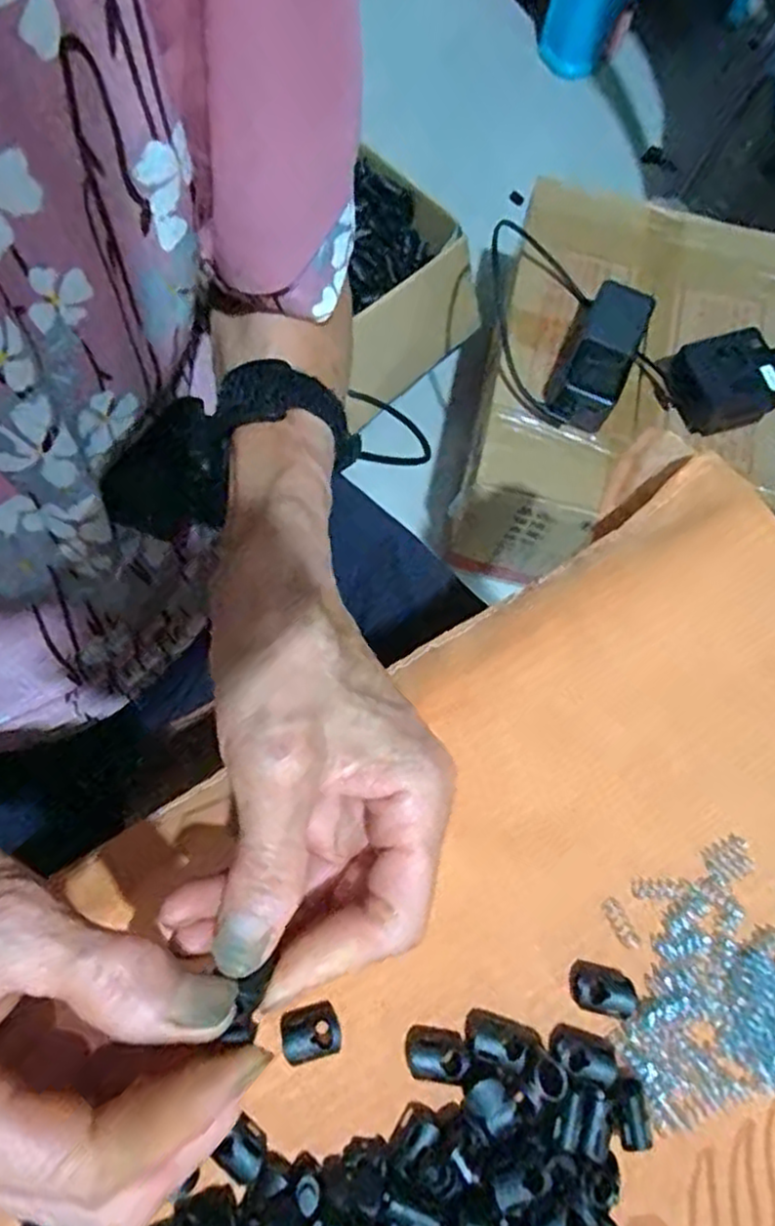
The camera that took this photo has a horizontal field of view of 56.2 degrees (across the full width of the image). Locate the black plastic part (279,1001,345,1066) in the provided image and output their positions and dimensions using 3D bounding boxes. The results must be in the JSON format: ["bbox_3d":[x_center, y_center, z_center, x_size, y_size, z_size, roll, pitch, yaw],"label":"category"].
[{"bbox_3d":[-0.026,0.145,0.251,0.019,0.013,0.016,-13,74,-7],"label":"black plastic part"}]

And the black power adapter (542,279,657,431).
[{"bbox_3d":[0.196,-0.241,0.679,0.064,0.049,0.139,23,73,4],"label":"black power adapter"}]

